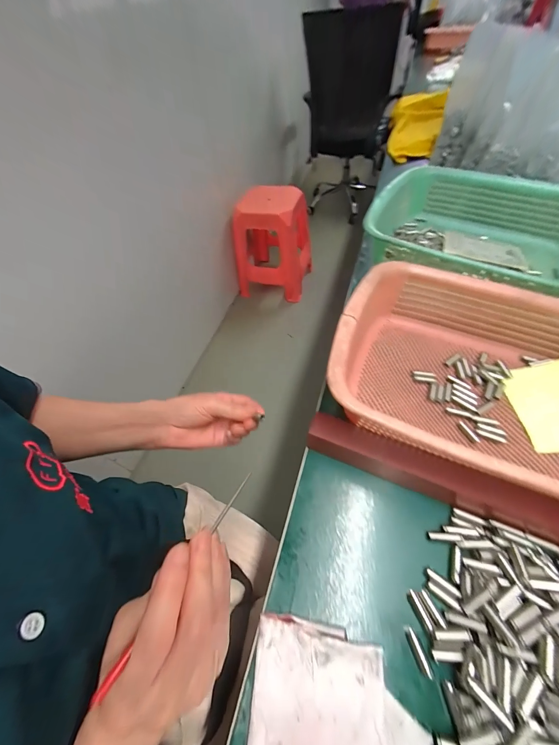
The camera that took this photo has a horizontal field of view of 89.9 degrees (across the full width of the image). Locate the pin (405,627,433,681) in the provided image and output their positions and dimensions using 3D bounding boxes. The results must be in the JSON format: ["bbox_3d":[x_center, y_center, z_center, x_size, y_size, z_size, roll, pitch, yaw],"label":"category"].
[{"bbox_3d":[0.098,0.198,0.198,0.007,0.008,0.027,-16,53,-7],"label":"pin"}]

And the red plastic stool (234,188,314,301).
[{"bbox_3d":[-0.034,-0.728,1.560,0.370,0.519,0.370,5,55,11],"label":"red plastic stool"}]

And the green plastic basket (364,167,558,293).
[{"bbox_3d":[0.282,-0.199,0.405,0.288,0.082,0.226,21,57,20],"label":"green plastic basket"}]

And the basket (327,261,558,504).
[{"bbox_3d":[0.206,0.004,0.280,0.285,0.091,0.221,19,57,19],"label":"basket"}]

